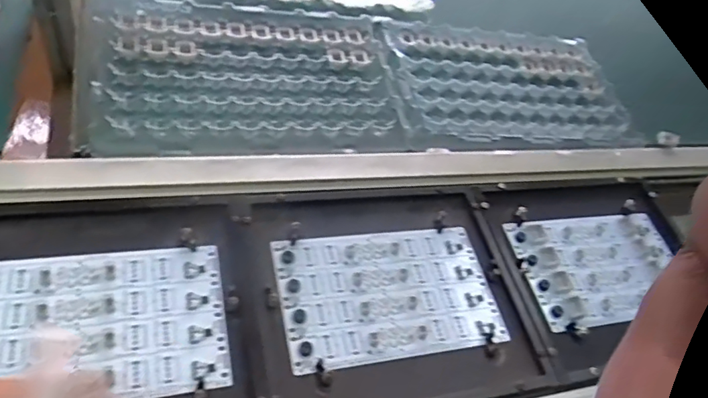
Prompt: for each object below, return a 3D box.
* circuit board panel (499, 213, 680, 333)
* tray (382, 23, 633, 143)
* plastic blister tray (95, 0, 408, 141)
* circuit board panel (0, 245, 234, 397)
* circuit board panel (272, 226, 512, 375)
[{"bbox_3d":[0.282,0.072,0.599,0.217,0.005,0.129,-5,55,-21],"label":"circuit board panel"},{"bbox_3d":[0.216,-0.166,0.733,0.330,0.011,0.209,-1,54,-17],"label":"tray"},{"bbox_3d":[-0.110,-0.158,0.622,0.330,0.018,0.219,-2,57,-20],"label":"plastic blister tray"},{"bbox_3d":[-0.210,0.097,0.420,0.210,0.005,0.122,-2,53,-19],"label":"circuit board panel"},{"bbox_3d":[0.035,0.087,0.508,0.211,0.004,0.125,-2,54,-19],"label":"circuit board panel"}]

